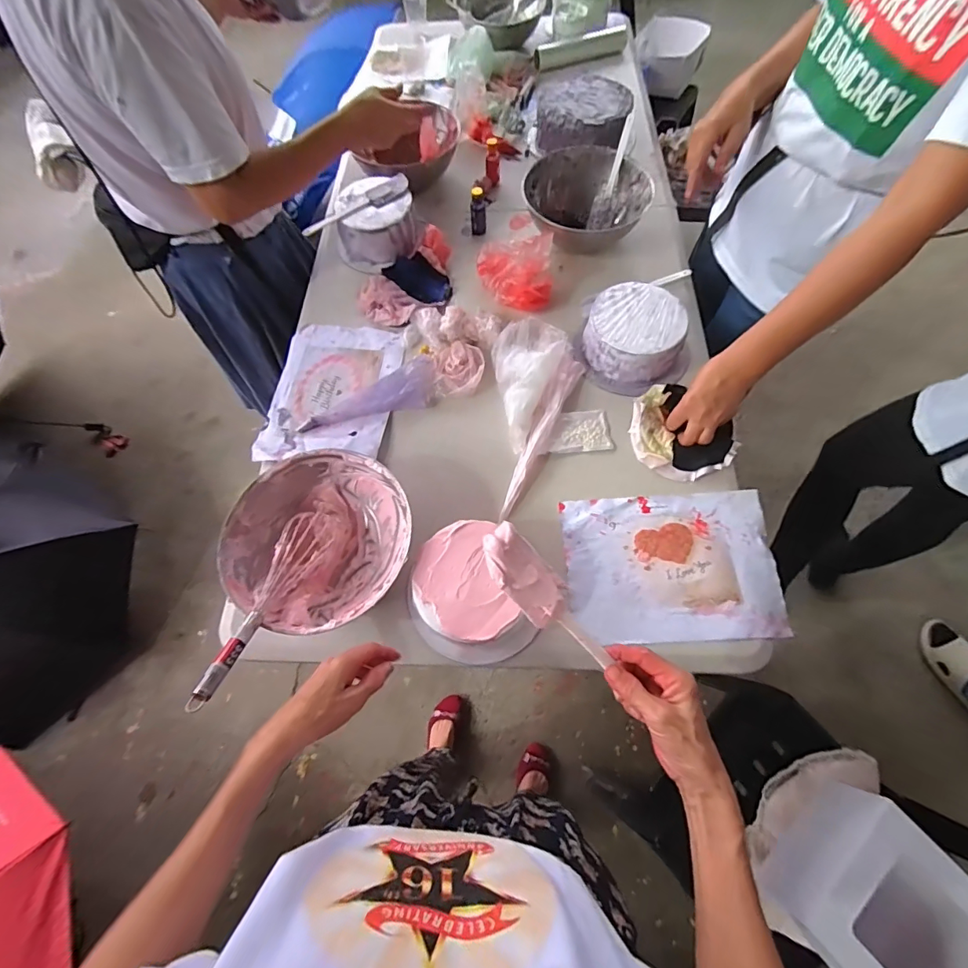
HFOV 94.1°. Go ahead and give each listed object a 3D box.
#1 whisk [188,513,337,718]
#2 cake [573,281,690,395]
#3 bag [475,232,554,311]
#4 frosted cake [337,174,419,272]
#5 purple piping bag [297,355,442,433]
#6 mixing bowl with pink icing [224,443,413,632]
[{"bbox_3d":[-0.263,0.138,0.547,0.050,0.046,0.262,10,41,8],"label":"whisk"},{"bbox_3d":[0.247,-0.240,0.746,0.152,0.084,0.153,-1,65,3],"label":"cake"},{"bbox_3d":[0.052,-0.377,0.806,0.139,0.096,0.109,2,65,4],"label":"bag"},{"bbox_3d":[-0.212,-0.502,0.874,0.160,0.087,0.159,-12,65,-2],"label":"frosted cake"},{"bbox_3d":[-0.188,-0.142,0.743,0.233,0.030,0.080,-20,66,-6],"label":"purple piping bag"},{"bbox_3d":[-0.221,0.078,0.620,0.219,0.093,0.229,-1,65,3],"label":"mixing bowl with pink icing"}]

